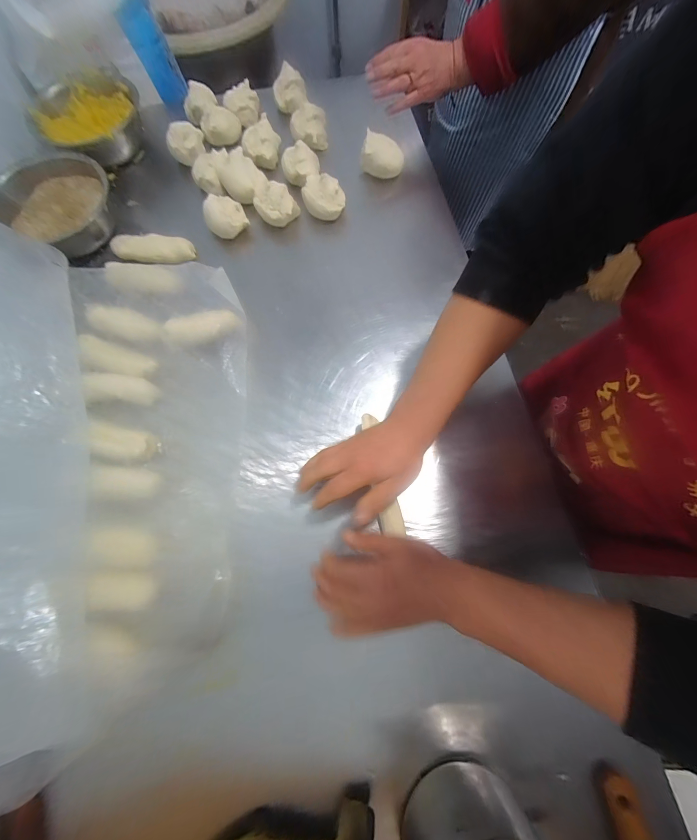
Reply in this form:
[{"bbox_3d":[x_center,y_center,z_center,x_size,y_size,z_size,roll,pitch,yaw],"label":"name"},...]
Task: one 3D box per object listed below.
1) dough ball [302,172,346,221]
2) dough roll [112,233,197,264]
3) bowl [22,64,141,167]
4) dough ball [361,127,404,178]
[{"bbox_3d":[-0.043,-0.400,0.567,0.075,0.051,0.057,-9,74,-2],"label":"dough ball"},{"bbox_3d":[-0.341,-0.295,0.544,0.142,0.027,0.044,6,74,2],"label":"dough roll"},{"bbox_3d":[-0.485,-0.579,0.611,0.201,0.063,0.171,-43,78,-11],"label":"bowl"},{"bbox_3d":[0.060,-0.487,0.589,0.084,0.050,0.048,7,74,3],"label":"dough ball"}]

